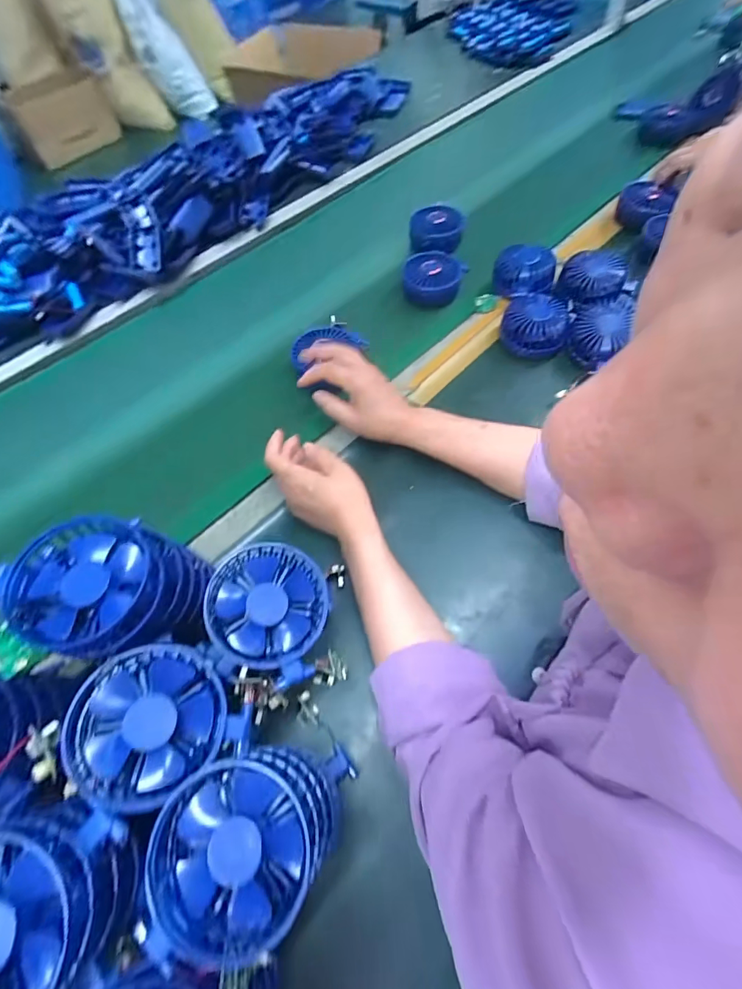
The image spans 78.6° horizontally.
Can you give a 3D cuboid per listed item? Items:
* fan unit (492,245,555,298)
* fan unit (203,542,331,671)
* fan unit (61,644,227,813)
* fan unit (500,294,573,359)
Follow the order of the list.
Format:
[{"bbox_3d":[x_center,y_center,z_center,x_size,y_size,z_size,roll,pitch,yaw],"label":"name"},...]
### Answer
[{"bbox_3d":[0.220,-0.321,0.657,0.085,0.044,0.085,-2,59,3],"label":"fan unit"},{"bbox_3d":[-0.082,0.088,0.359,0.088,0.042,0.088,3,77,-15],"label":"fan unit"},{"bbox_3d":[-0.143,0.146,0.292,0.088,0.030,0.088,11,61,-20],"label":"fan unit"},{"bbox_3d":[0.223,-0.232,0.617,0.087,0.043,0.092,11,61,11],"label":"fan unit"}]

